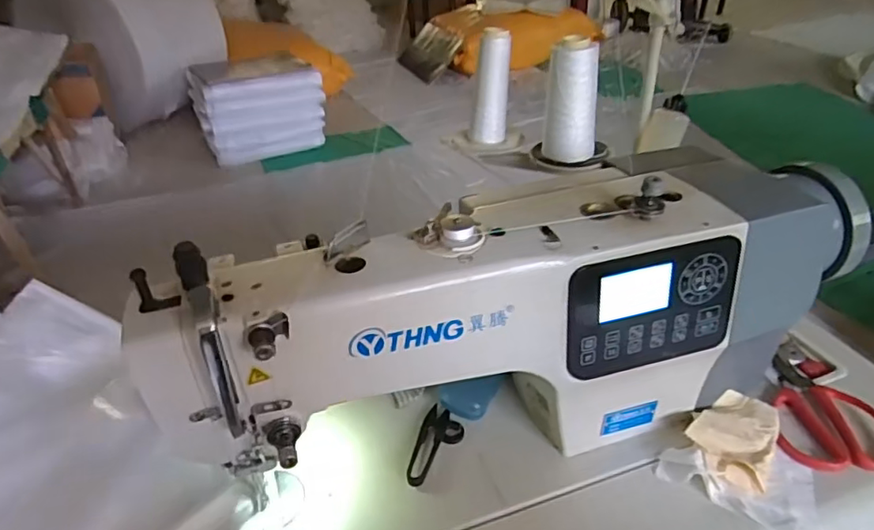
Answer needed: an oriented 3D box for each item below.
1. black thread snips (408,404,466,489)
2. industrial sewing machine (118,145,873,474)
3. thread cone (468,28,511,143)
[{"bbox_3d":[0.000,0.170,0.549,0.042,0.006,0.091,7,36,13],"label":"black thread snips"},{"bbox_3d":[0.086,0.058,0.507,0.588,0.243,0.133,-13,36,-15],"label":"industrial sewing machine"},{"bbox_3d":[0.081,-0.270,0.896,0.058,0.169,0.047,1,35,5],"label":"thread cone"}]

